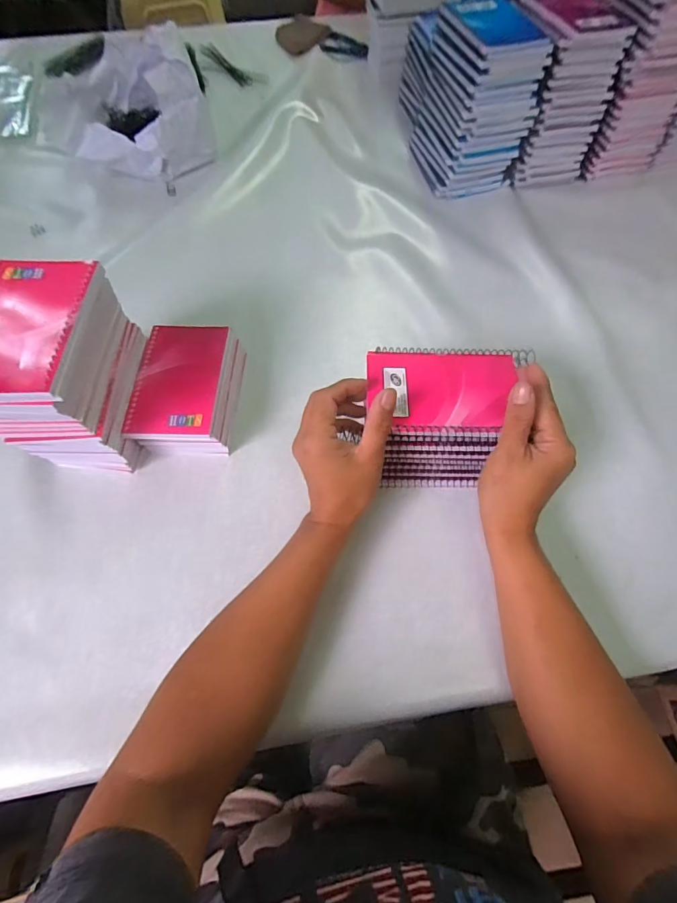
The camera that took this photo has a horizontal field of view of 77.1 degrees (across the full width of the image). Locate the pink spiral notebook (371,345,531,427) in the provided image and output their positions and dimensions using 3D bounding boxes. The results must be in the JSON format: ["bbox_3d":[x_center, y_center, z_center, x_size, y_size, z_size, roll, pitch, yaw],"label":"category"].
[{"bbox_3d":[0.098,-0.058,0.366,0.143,0.010,0.087,2,62,1],"label":"pink spiral notebook"}]

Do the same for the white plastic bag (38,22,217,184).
[{"bbox_3d":[-0.314,-0.508,0.622,0.215,0.114,0.231,-18,64,-10],"label":"white plastic bag"}]

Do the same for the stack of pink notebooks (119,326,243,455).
[{"bbox_3d":[-0.152,-0.061,0.432,0.089,0.058,0.134,2,62,0],"label":"stack of pink notebooks"}]

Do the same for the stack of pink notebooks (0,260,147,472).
[{"bbox_3d":[-0.235,-0.067,0.366,0.084,0.152,0.127,0,62,-1],"label":"stack of pink notebooks"}]

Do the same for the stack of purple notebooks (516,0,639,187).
[{"bbox_3d":[0.289,-0.507,0.588,0.115,0.176,0.187,-2,64,-1],"label":"stack of purple notebooks"}]

